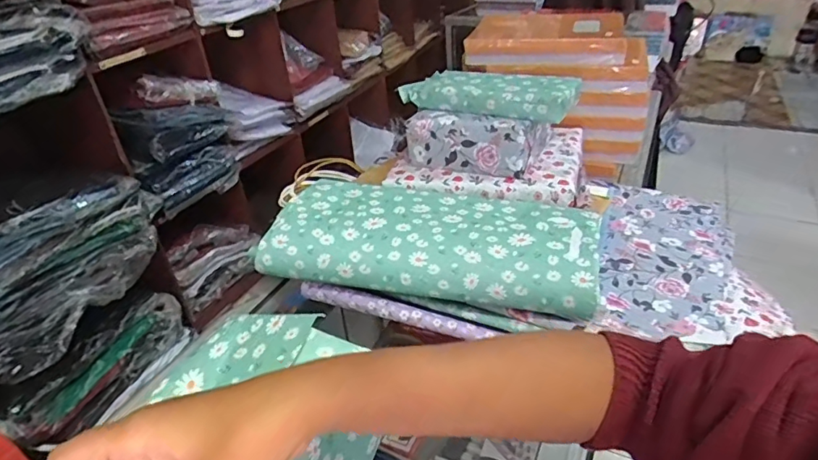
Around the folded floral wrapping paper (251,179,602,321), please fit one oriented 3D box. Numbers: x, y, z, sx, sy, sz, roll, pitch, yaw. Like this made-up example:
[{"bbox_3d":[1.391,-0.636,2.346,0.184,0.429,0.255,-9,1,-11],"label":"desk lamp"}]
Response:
[{"bbox_3d":[0.022,0.008,0.533,0.330,0.039,0.143,7,34,15],"label":"folded floral wrapping paper"}]

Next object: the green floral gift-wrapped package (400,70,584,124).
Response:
[{"bbox_3d":[0.097,-0.165,0.617,0.200,0.033,0.073,14,37,25],"label":"green floral gift-wrapped package"}]

